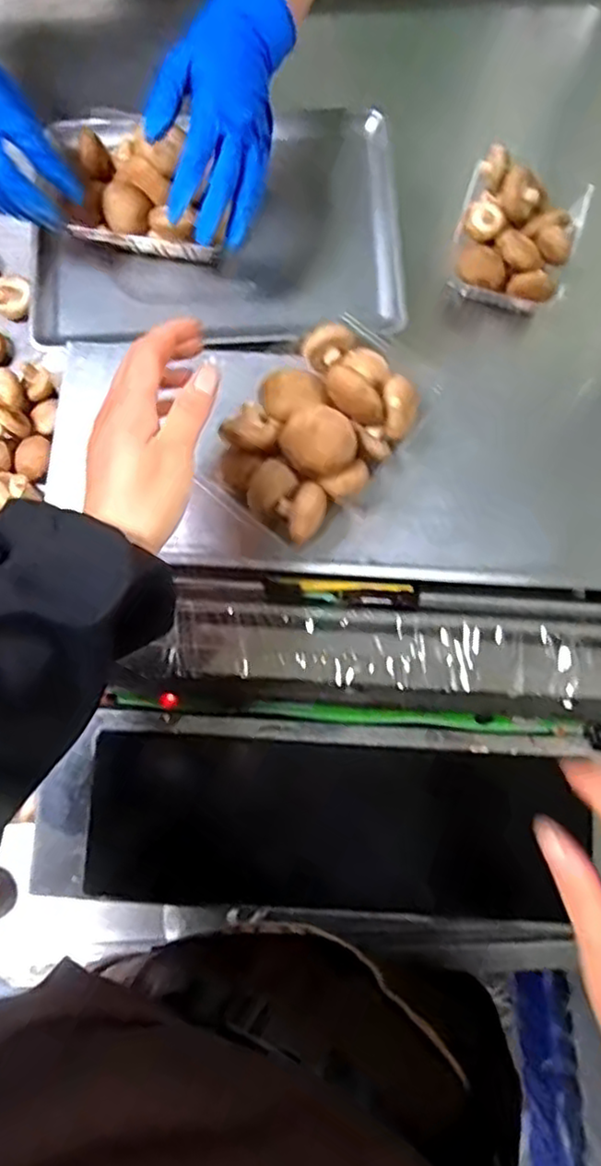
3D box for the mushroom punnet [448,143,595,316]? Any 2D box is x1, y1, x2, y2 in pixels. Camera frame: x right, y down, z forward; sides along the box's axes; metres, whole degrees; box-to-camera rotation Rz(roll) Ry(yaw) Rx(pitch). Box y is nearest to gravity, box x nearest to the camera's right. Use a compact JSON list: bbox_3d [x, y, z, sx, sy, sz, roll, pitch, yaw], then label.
[{"bbox_3d":[0.229,-0.368,0.732,0.123,0.077,0.143,20,79,4],"label":"mushroom punnet"}]

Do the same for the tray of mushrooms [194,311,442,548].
[{"bbox_3d":[0.014,-0.113,0.505,0.159,0.065,0.104,-43,82,-8],"label":"tray of mushrooms"}]

